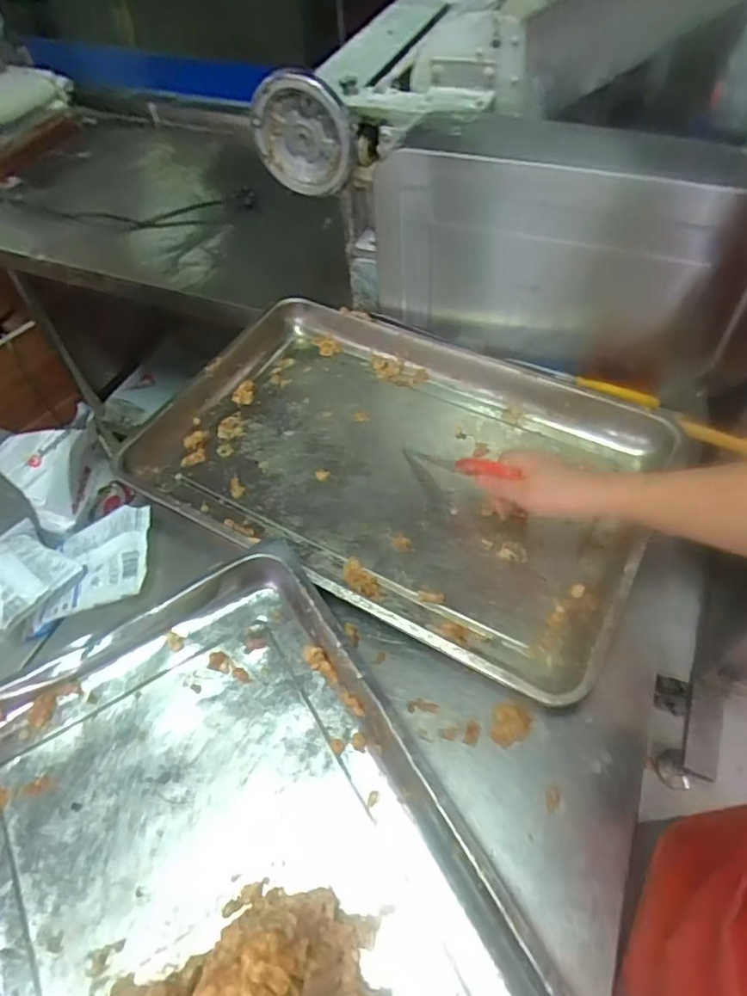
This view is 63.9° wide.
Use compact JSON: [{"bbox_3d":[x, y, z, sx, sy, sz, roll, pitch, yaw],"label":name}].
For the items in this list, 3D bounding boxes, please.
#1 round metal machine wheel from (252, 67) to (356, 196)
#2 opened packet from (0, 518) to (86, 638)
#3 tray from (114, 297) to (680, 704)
[{"bbox_3d":[-0.094,-0.470,0.774,0.135,0.141,0.028,9,55,11],"label":"round metal machine wheel"},{"bbox_3d":[-0.418,0.092,0.690,0.159,0.053,0.118,30,61,24],"label":"opened packet"},{"bbox_3d":[0.017,-0.052,0.730,0.588,0.058,0.388,24,59,21],"label":"tray"}]

